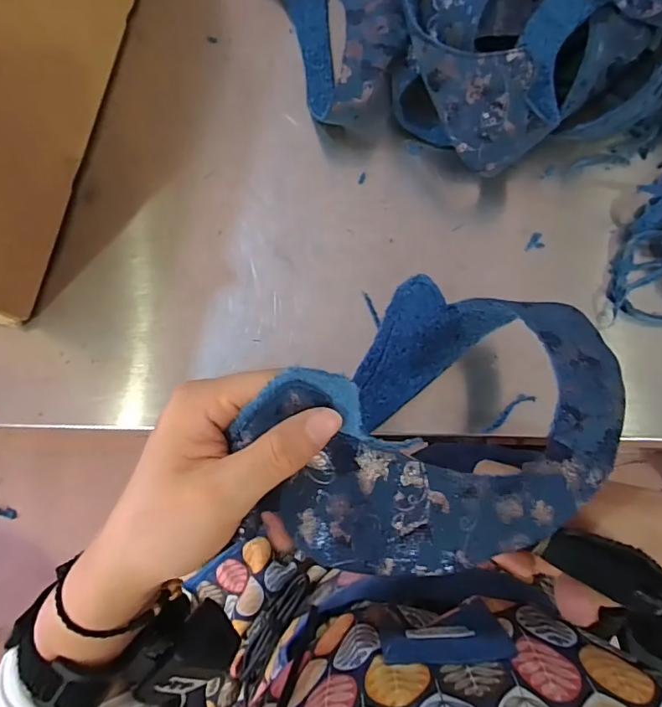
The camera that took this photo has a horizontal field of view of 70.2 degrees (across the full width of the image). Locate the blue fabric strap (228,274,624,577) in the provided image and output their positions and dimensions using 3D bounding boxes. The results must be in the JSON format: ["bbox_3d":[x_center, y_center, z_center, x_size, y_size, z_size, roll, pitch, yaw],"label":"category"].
[{"bbox_3d":[0.063,0.034,0.256,0.133,0.146,0.178,40,80,11],"label":"blue fabric strap"}]

